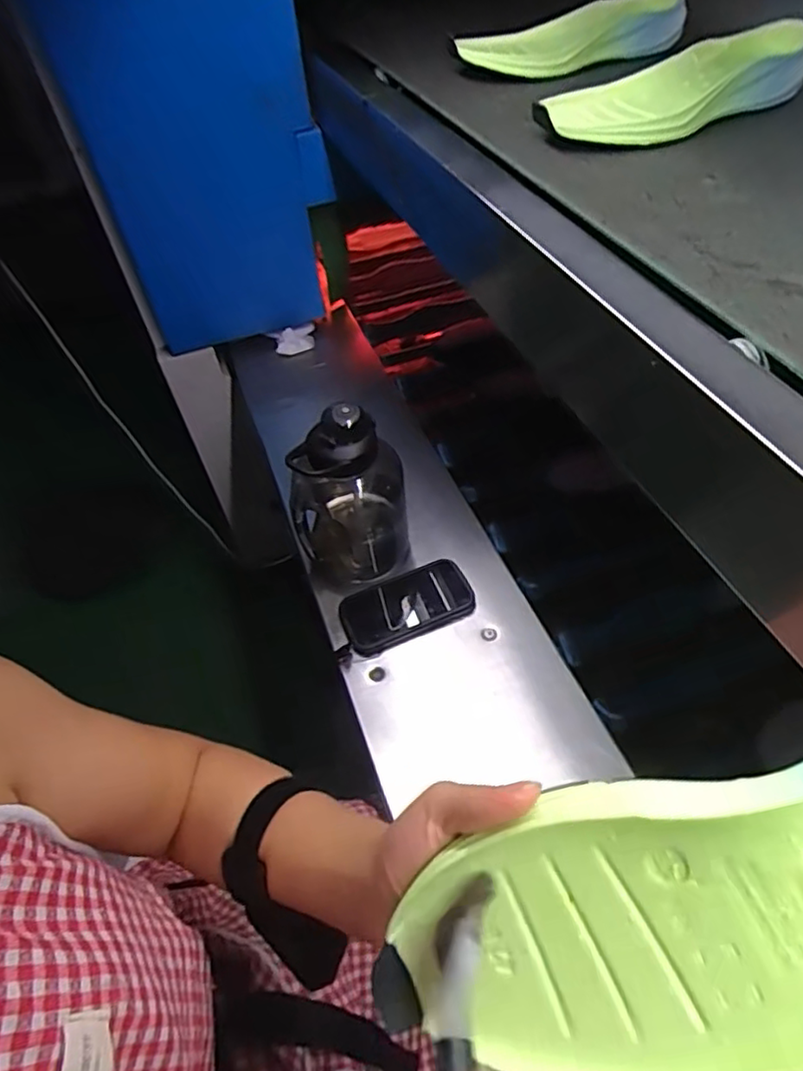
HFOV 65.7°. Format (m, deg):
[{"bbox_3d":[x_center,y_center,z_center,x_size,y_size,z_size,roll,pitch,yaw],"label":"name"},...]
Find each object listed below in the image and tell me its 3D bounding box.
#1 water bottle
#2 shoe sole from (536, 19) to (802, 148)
[{"bbox_3d":[-0.062,-0.048,0.732,0.124,0.225,0.097,-7,51,3],"label":"water bottle"},{"bbox_3d":[0.253,-0.414,0.578,0.267,0.056,0.089,-22,51,-14],"label":"shoe sole"}]

